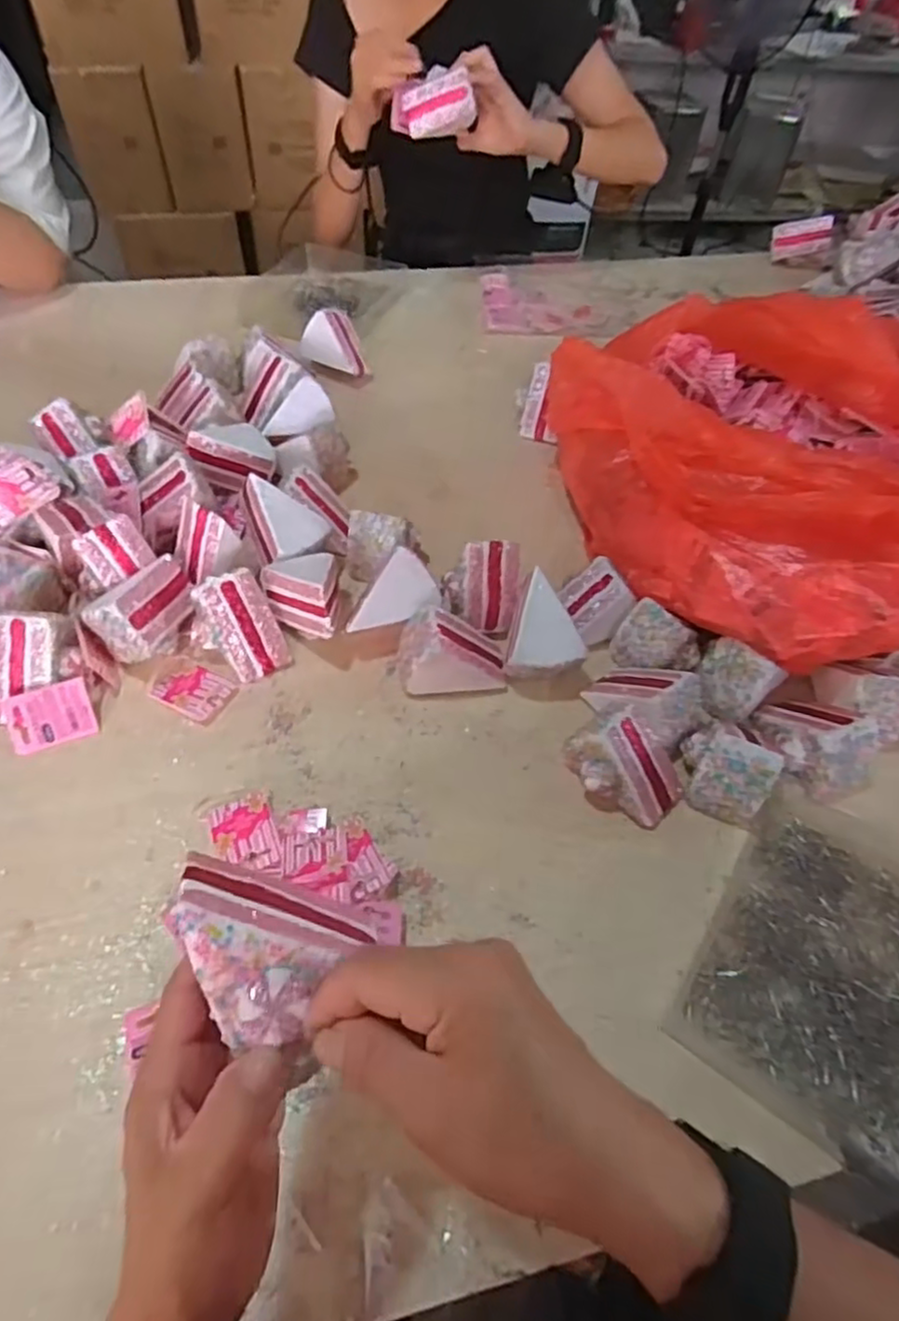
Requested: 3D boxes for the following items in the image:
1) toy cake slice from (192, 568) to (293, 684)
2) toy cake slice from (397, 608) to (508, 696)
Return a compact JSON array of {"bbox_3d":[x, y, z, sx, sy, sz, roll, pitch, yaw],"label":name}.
[{"bbox_3d":[-0.183,-0.029,0.611,0.063,0.064,0.072,-29,59,-24],"label":"toy cake slice"},{"bbox_3d":[0.003,-0.007,0.607,0.094,0.070,0.068,4,52,-1],"label":"toy cake slice"}]

